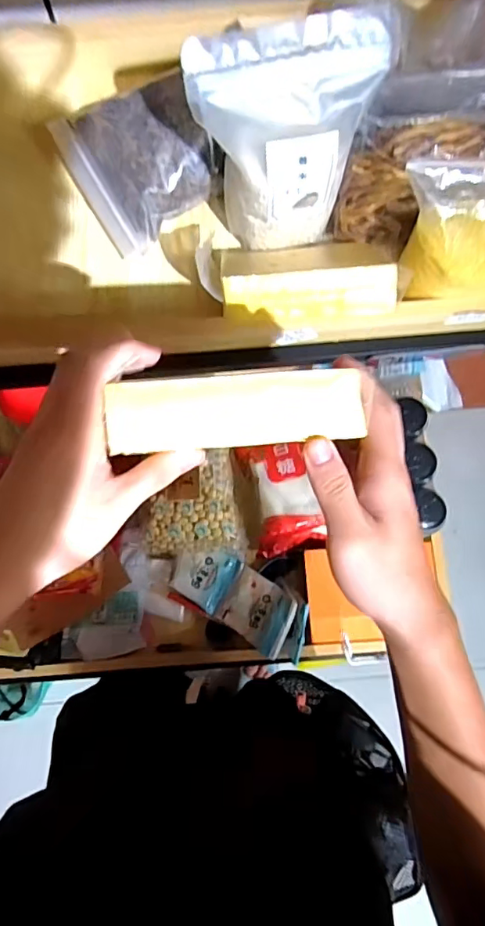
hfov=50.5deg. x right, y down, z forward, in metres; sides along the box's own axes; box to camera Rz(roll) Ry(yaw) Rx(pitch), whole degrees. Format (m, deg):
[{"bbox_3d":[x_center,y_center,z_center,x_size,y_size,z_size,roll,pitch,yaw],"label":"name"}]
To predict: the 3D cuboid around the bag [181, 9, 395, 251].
[{"bbox_3d":[0.034,-0.241,0.409,0.133,0.168,0.050,-13,72,-2],"label":"bag"}]

